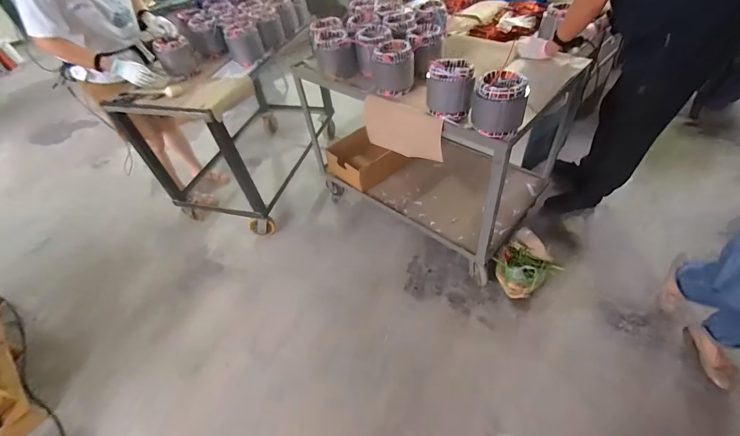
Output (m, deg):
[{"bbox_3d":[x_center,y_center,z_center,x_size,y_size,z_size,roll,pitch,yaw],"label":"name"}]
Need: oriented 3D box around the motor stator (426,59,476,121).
[{"bbox_3d":[0.266,-0.434,1.123,0.151,0.155,0.160,9,49,14],"label":"motor stator"}]

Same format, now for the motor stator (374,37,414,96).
[{"bbox_3d":[0.090,-0.565,1.293,0.150,0.171,0.150,-4,47,3],"label":"motor stator"}]

